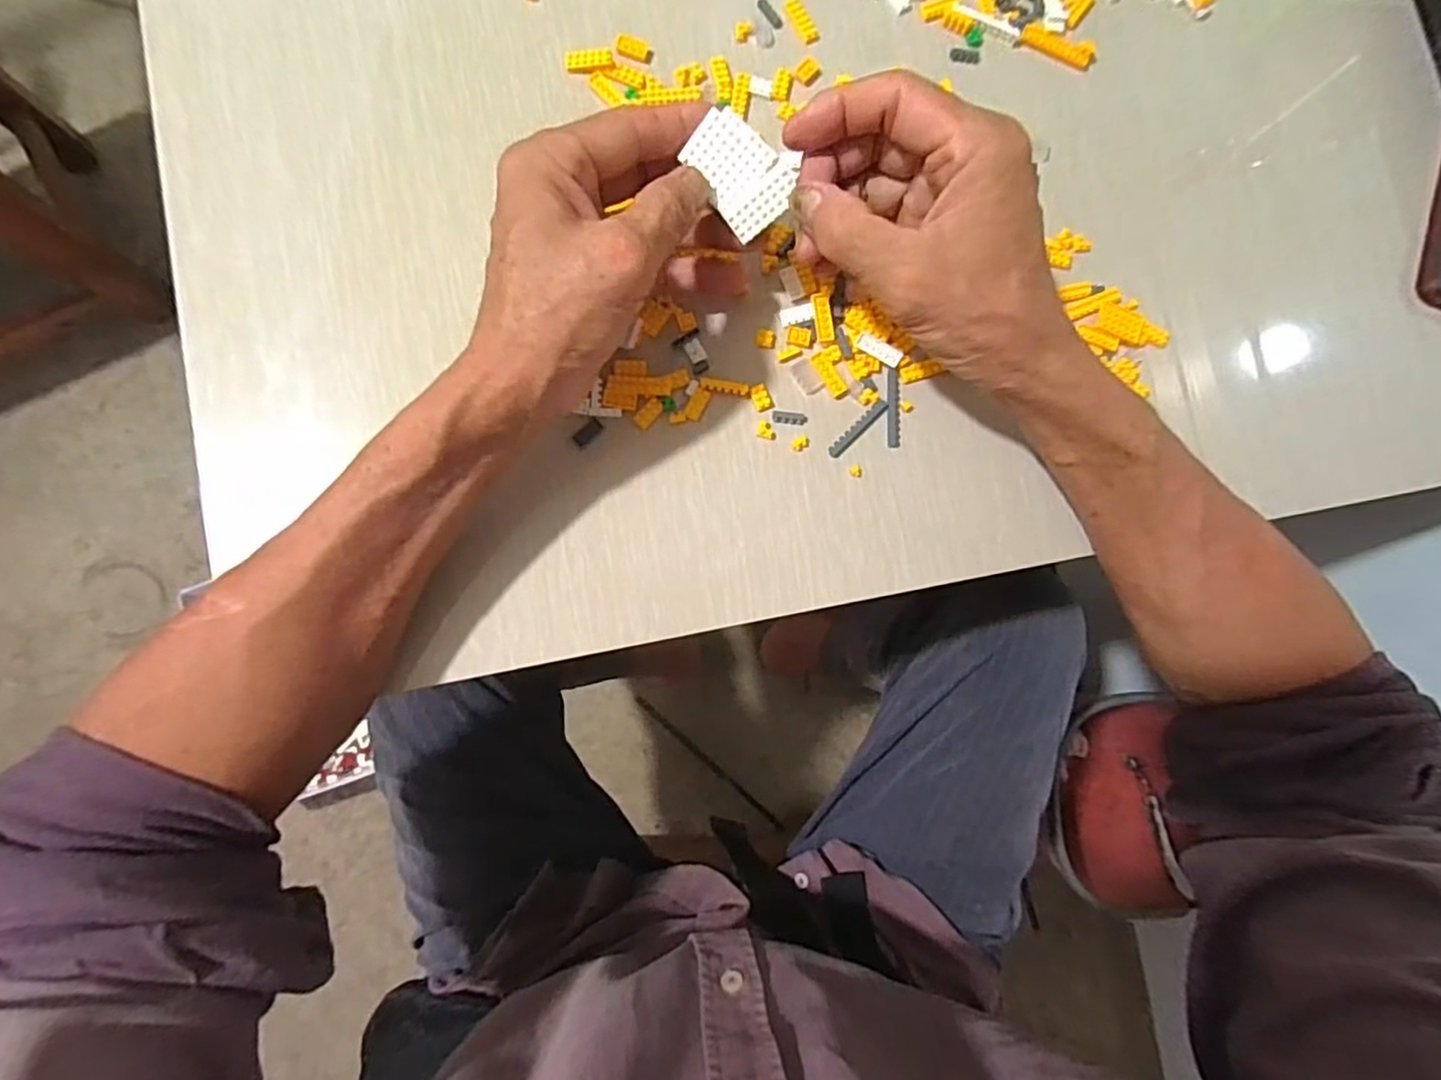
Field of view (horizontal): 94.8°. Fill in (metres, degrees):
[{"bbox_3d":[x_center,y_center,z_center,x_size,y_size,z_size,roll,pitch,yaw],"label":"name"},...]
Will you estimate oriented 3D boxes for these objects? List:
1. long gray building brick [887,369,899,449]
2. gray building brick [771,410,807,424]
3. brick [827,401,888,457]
[{"bbox_3d":[0.089,-0.068,0.339,0.006,0.004,0.040,1,84,-5],"label":"long gray building brick"},{"bbox_3d":[0.035,-0.062,0.333,0.018,0.004,0.006,3,84,-5],"label":"gray building brick"},{"bbox_3d":[0.070,-0.057,0.336,0.040,0.004,0.007,-43,90,-8],"label":"brick"}]

